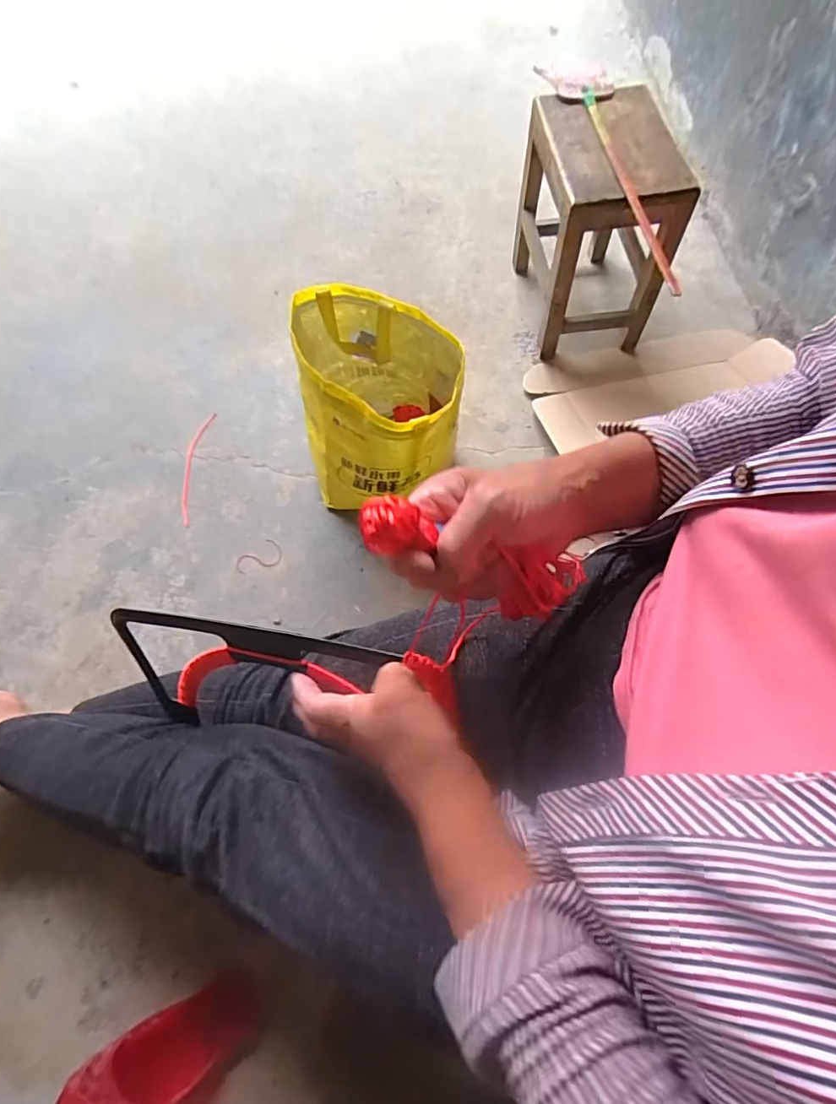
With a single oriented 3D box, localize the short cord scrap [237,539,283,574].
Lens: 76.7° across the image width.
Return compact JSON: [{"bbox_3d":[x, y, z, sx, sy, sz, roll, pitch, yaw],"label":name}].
[{"bbox_3d":[-0.258,0.012,0.863,0.076,0.004,0.050,-35,71,-13],"label":"short cord scrap"}]

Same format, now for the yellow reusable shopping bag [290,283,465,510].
[{"bbox_3d":[-0.057,-0.219,0.819,0.225,0.260,0.252,-3,67,0],"label":"yellow reusable shopping bag"}]

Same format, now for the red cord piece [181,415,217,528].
[{"bbox_3d":[-0.398,-0.152,0.940,0.037,0.007,0.224,1,67,2],"label":"red cord piece"}]

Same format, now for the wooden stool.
[{"bbox_3d":[0.289,-0.552,0.912,0.191,0.293,0.291,-12,67,-4],"label":"wooden stool"}]

